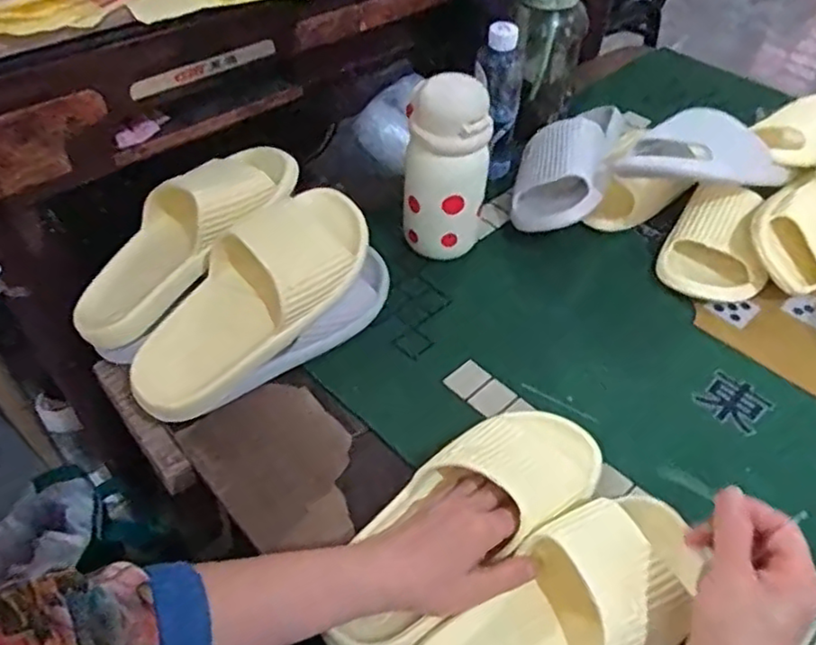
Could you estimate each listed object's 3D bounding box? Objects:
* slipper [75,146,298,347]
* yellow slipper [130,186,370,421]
[{"bbox_3d":[-0.208,-0.085,0.593,0.097,0.060,0.246,36,78,26],"label":"slipper"},{"bbox_3d":[-0.135,-0.025,0.557,0.093,0.078,0.247,37,76,26],"label":"yellow slipper"}]

